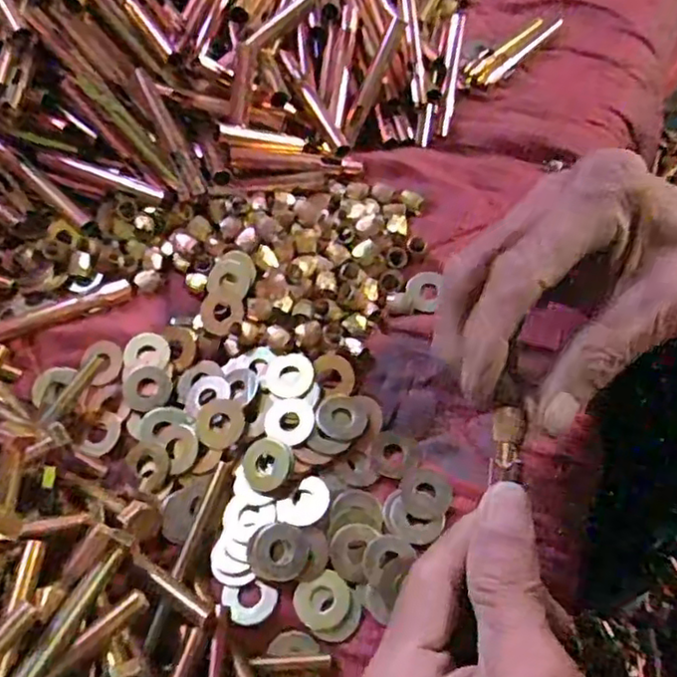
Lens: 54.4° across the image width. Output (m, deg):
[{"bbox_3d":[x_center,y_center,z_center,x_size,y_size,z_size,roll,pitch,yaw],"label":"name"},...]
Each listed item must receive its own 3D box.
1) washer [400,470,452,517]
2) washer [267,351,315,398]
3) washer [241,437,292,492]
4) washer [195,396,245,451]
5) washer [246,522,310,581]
[{"bbox_3d":[0.042,0.073,0.313,0.024,0.004,0.023,-1,61,2],"label":"washer"},{"bbox_3d":[-0.025,0.018,0.336,0.024,0.004,0.024,-1,61,2],"label":"washer"},{"bbox_3d":[-0.035,0.060,0.314,0.023,0.004,0.024,-1,61,2],"label":"washer"},{"bbox_3d":[-0.059,0.042,0.324,0.025,0.004,0.025,-5,64,11],"label":"washer"},{"bbox_3d":[-0.027,0.095,0.296,0.026,0.007,0.024,-1,61,2],"label":"washer"}]

